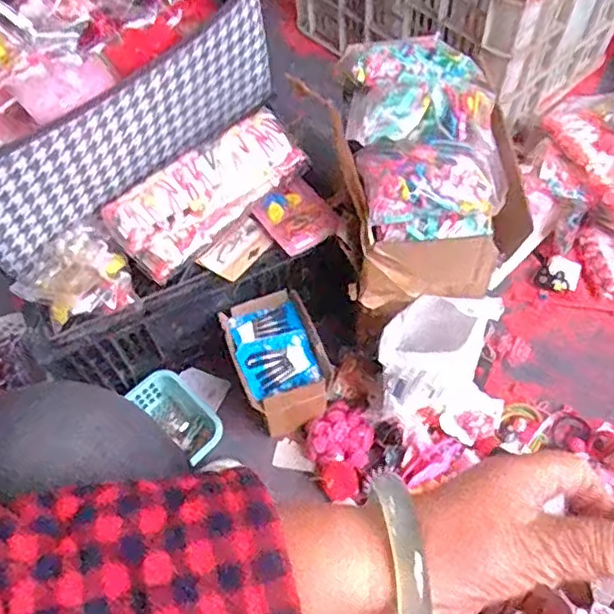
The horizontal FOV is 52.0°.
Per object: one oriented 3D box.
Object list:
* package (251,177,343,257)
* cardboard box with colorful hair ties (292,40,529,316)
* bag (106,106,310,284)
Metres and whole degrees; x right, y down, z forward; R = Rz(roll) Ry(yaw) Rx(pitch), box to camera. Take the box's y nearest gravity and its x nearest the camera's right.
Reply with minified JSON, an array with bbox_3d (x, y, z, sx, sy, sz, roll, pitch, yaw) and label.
[{"bbox_3d":[-0.010,-0.104,0.741,0.073,0.024,0.092,-30,62,-14],"label":"package"},{"bbox_3d":[0.128,-0.156,0.701,0.196,0.154,0.248,-14,60,-5],"label":"cardboard box with colorful hair ties"},{"bbox_3d":[-0.108,-0.129,0.719,0.232,0.066,0.088,-35,63,-16],"label":"bag"}]

